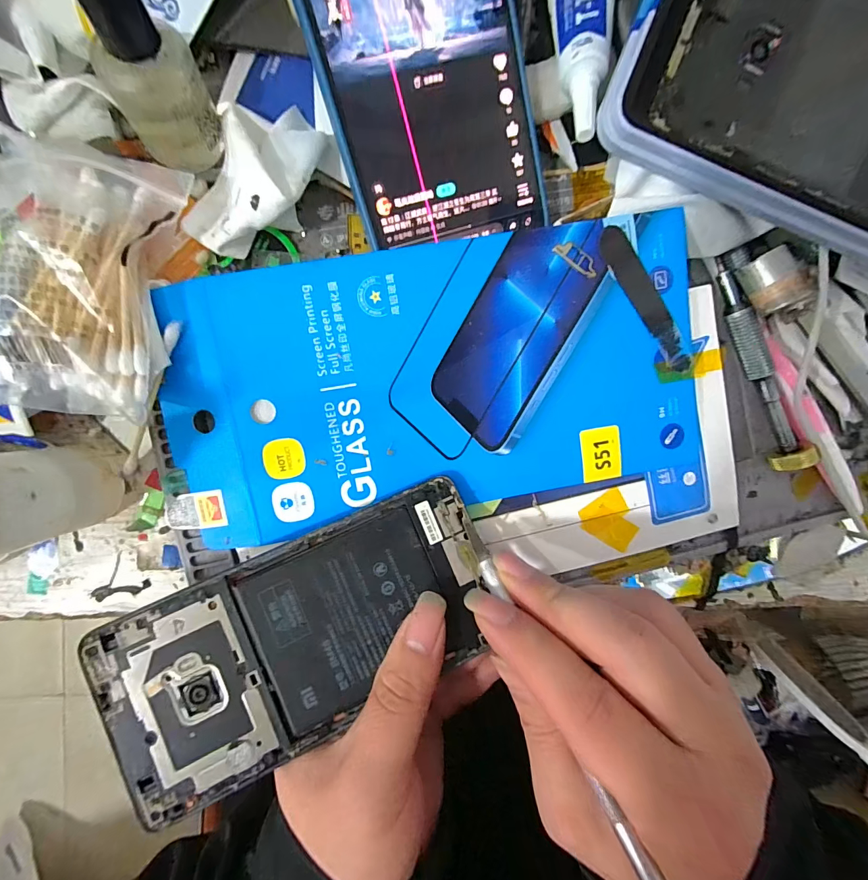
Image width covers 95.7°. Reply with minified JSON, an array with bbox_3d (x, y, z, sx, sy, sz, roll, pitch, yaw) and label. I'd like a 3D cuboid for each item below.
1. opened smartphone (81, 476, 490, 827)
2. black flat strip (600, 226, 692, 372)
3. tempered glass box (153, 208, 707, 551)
[{"bbox_3d":[-0.048,0.076,0.159,0.151,0.011,0.079,-30,94,-11],"label":"opened smartphone"},{"bbox_3d":[0.095,-0.062,0.174,0.012,0.004,0.071,-37,95,-3],"label":"black flat strip"},{"bbox_3d":[0.007,-0.021,0.173,0.230,0.016,0.123,-8,93,-5],"label":"tempered glass box"}]

